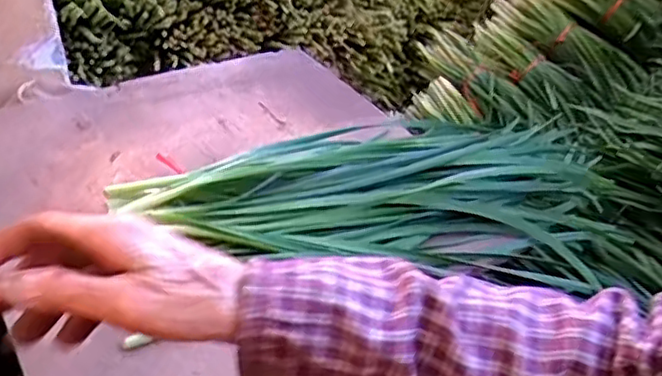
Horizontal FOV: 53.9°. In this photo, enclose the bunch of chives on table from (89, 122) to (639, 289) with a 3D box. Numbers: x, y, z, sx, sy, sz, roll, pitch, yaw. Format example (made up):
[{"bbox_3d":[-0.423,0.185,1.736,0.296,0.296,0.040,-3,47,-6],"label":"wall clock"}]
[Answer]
[{"bbox_3d":[0.058,-0.008,0.614,0.482,0.067,0.213,-1,40,-8],"label":"bunch of chives on table"}]

